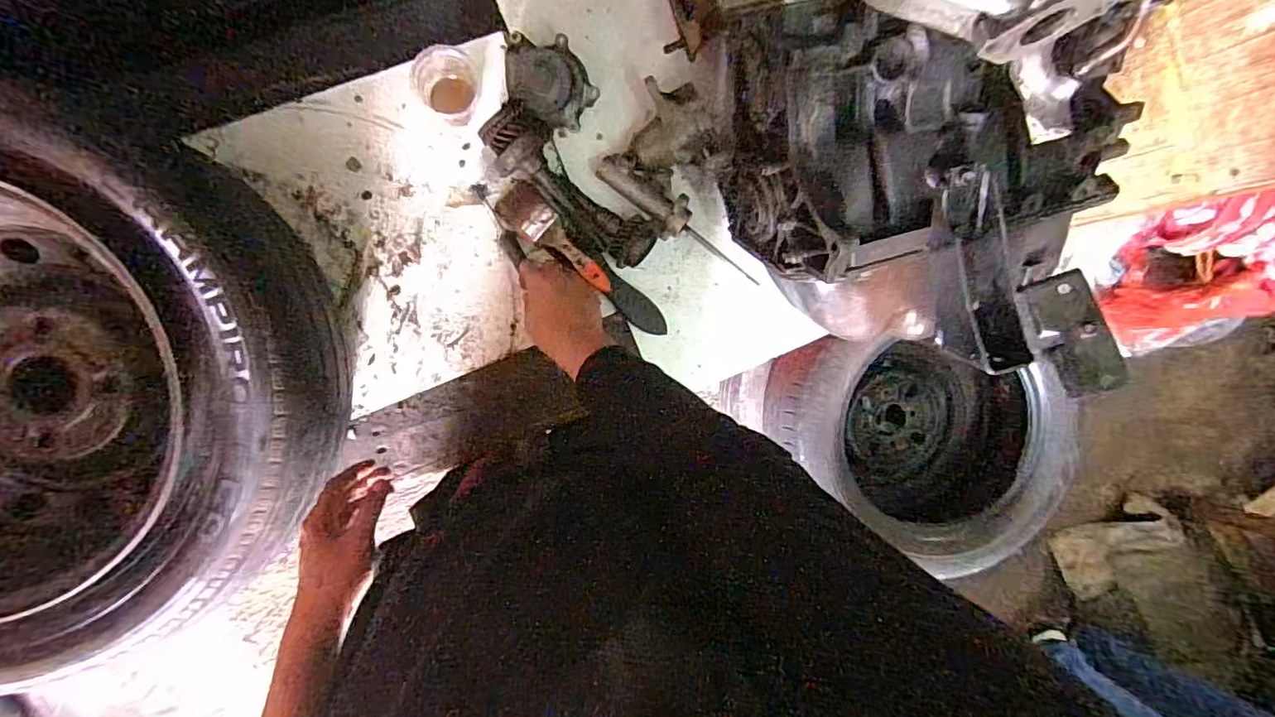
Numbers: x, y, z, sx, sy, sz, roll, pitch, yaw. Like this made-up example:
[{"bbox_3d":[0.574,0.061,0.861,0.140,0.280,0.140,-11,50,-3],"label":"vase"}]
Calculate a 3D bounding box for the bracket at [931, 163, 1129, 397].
[{"bbox_3d":[0.339,-0.072,0.485,0.086,0.099,0.213,-16,95,-7],"label":"bracket"}]

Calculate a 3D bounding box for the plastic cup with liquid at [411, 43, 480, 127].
[{"bbox_3d":[-0.213,-0.309,0.605,0.053,0.094,0.057,0,93,-8],"label":"plastic cup with liquid"}]

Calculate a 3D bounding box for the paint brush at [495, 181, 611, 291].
[{"bbox_3d":[-0.096,-0.141,0.635,0.054,0.022,0.180,-46,72,-4],"label":"paint brush"}]

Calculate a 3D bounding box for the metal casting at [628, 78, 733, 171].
[{"bbox_3d":[0.051,-0.267,0.634,0.105,0.075,0.091,9,91,-9],"label":"metal casting"}]

